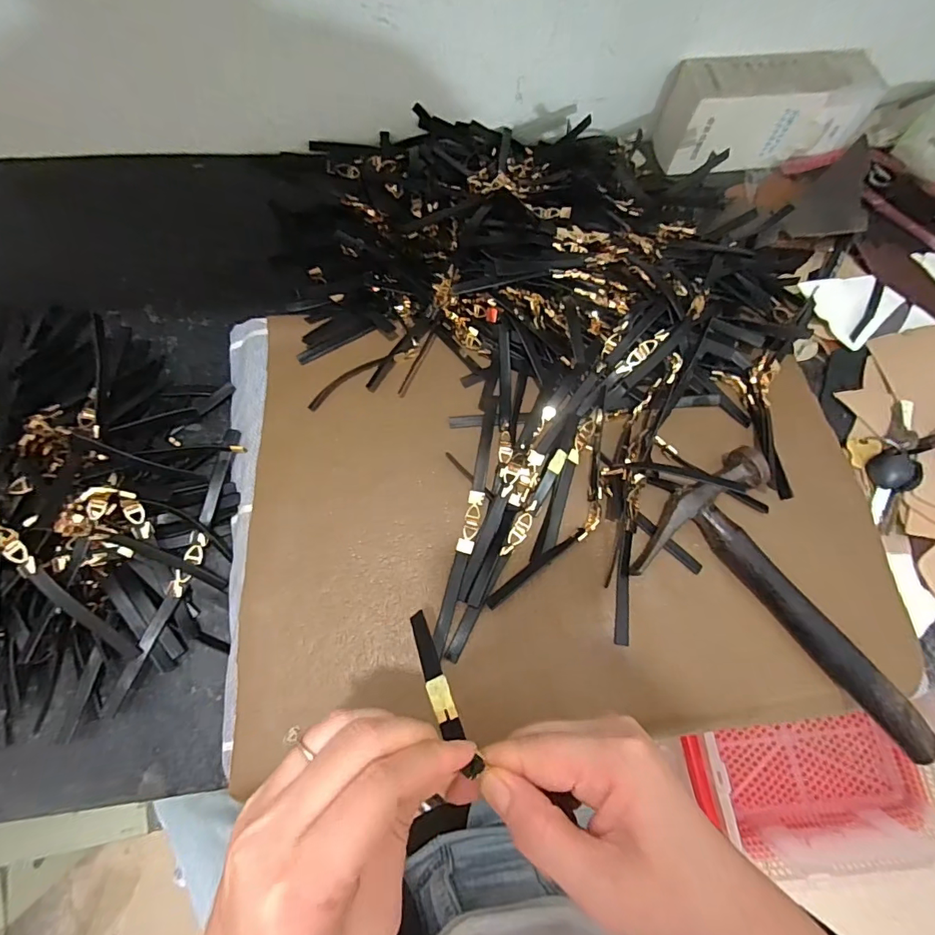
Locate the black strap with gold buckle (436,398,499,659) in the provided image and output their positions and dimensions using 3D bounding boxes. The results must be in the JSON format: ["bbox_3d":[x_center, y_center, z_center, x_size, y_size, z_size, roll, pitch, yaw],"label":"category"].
[{"bbox_3d":[0.003,0.035,0.372,0.015,0.009,0.204,12,70,1],"label":"black strap with gold buckle"}]

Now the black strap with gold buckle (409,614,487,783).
[{"bbox_3d":[-0.015,0.112,0.244,0.011,0.007,0.090,-24,37,-9],"label":"black strap with gold buckle"}]

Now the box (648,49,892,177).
[{"bbox_3d":[0.326,-0.394,0.523,0.211,0.083,0.082,-7,71,-6],"label":"box"}]

